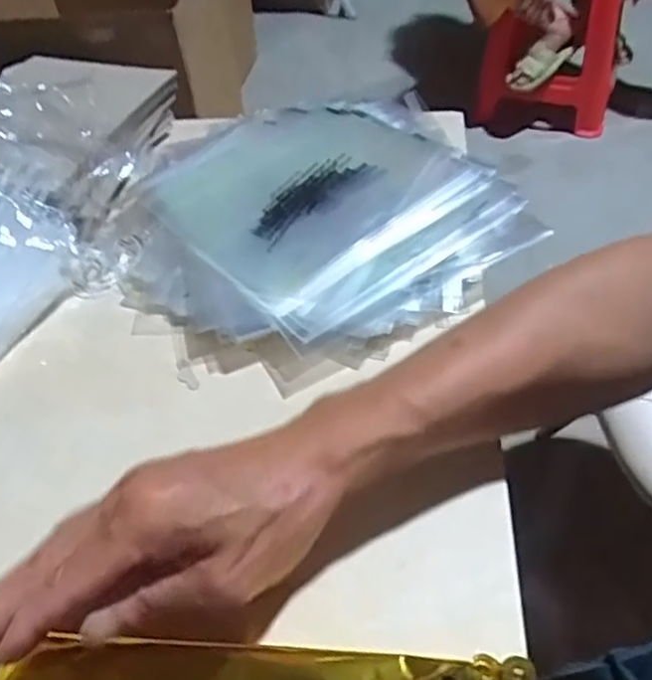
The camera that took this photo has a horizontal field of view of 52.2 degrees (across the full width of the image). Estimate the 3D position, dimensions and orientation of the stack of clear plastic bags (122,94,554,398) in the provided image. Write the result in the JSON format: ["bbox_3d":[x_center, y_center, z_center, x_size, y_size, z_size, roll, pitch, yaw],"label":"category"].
[{"bbox_3d":[-0.016,-0.100,0.520,0.291,0.038,0.282,-21,50,-13],"label":"stack of clear plastic bags"}]

